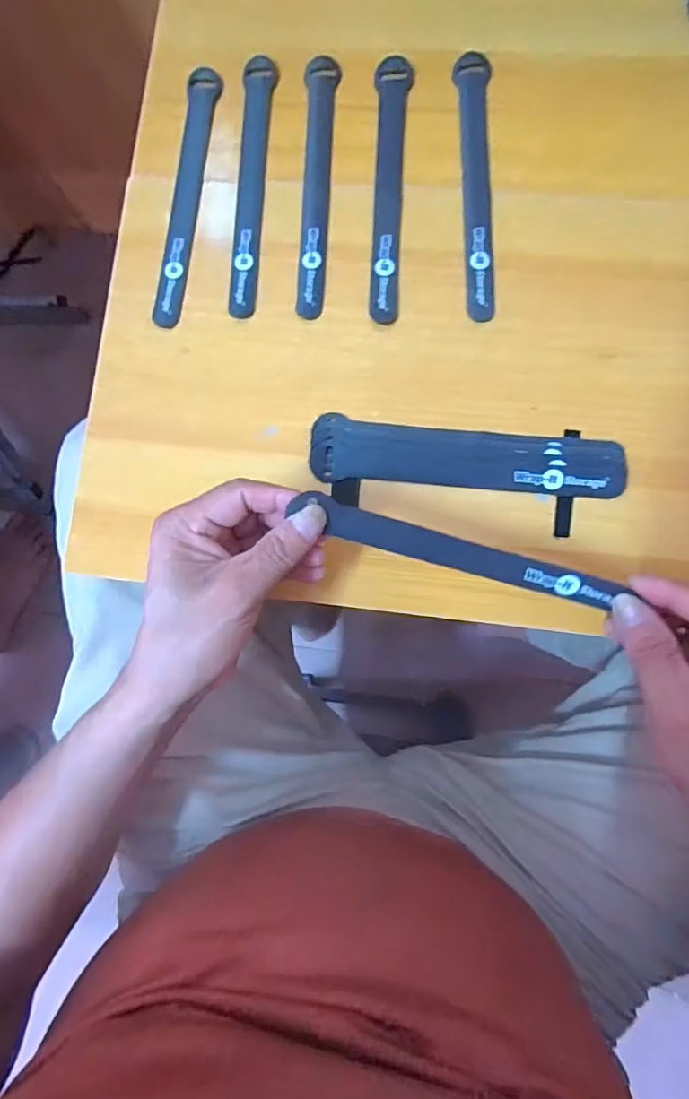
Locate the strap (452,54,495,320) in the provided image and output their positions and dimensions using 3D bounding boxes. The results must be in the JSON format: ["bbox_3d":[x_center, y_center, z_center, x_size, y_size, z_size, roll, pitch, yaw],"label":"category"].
[{"bbox_3d":[0.091,-0.255,0.361,0.024,0.006,0.194,0,84,5],"label":"strap"}]

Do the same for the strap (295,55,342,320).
[{"bbox_3d":[-0.019,-0.263,0.371,0.023,0.006,0.197,1,84,5],"label":"strap"}]

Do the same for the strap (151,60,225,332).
[{"bbox_3d":[-0.116,-0.260,0.380,0.022,0.005,0.199,7,84,-4],"label":"strap"}]

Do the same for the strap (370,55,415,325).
[{"bbox_3d":[0.032,-0.257,0.366,0.022,0.006,0.197,3,84,5],"label":"strap"}]

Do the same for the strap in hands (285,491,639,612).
[{"bbox_3d":[0.060,0.001,0.286,0.179,0.014,0.017,17,85,0],"label":"strap in hands"}]

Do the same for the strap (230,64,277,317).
[{"bbox_3d":[-0.067,-0.266,0.376,0.023,0.005,0.198,2,84,5],"label":"strap"}]

